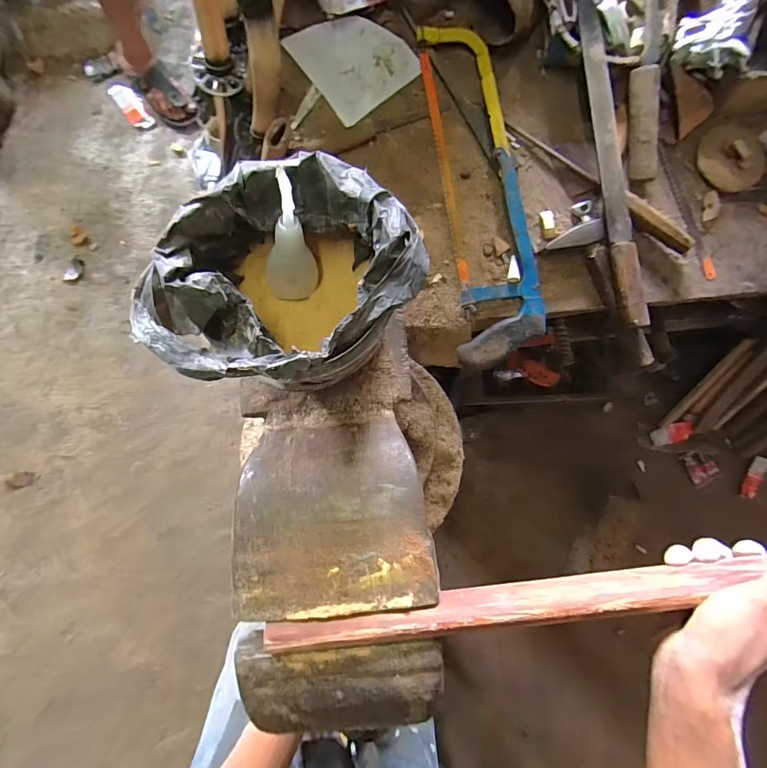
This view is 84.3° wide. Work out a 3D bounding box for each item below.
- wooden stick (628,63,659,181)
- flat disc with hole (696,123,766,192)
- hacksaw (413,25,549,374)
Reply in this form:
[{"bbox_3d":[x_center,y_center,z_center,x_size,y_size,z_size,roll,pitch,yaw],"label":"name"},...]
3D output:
[{"bbox_3d":[0.320,-0.319,0.519,0.028,0.020,0.125,-8,103,-1],"label":"wooden stick"},{"bbox_3d":[0.445,-0.291,0.540,0.074,0.015,0.087,-13,87,-2],"label":"flat disc with hole"},{"bbox_3d":[0.125,-0.236,0.530,0.111,0.023,0.423,-7,87,-1],"label":"hacksaw"}]

